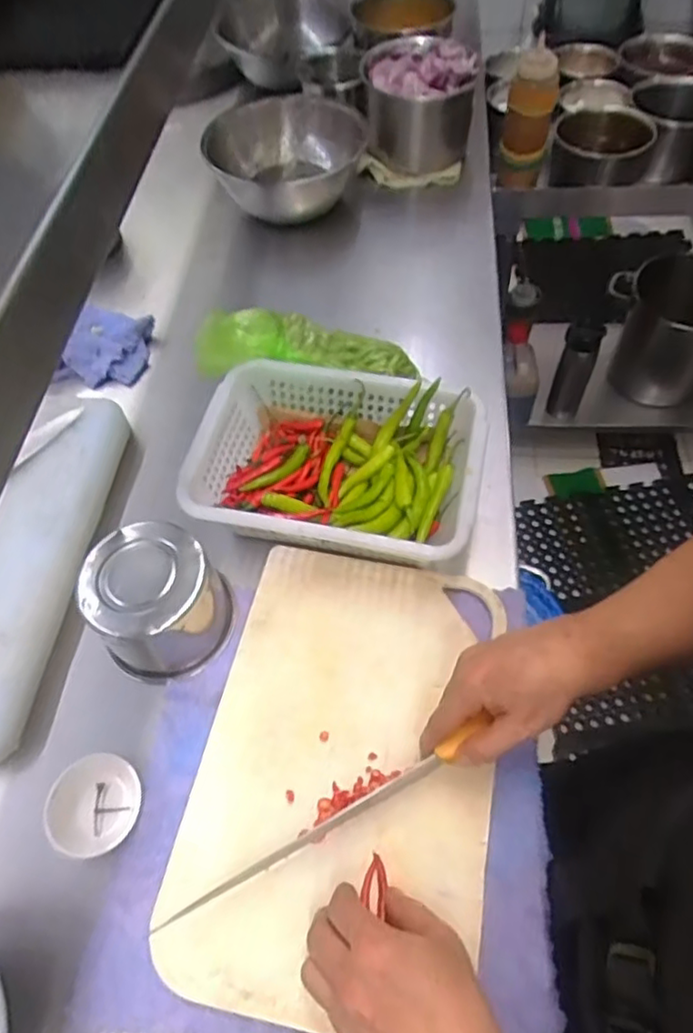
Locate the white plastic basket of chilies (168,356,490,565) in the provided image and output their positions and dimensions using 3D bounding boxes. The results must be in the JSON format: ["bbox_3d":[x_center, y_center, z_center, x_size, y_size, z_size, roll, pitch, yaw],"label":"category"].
[{"bbox_3d":[-0.007,-0.045,0.620,0.260,0.080,0.191,11,59,11],"label":"white plastic basket of chilies"}]

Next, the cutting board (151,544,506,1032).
[{"bbox_3d":[0.001,0.192,0.513,0.226,0.022,0.345,9,60,7],"label":"cutting board"}]

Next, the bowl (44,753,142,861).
[{"bbox_3d":[-0.199,0.226,0.500,0.063,0.025,0.071,15,60,13],"label":"bowl"}]

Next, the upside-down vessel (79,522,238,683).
[{"bbox_3d":[-0.163,0.071,0.549,0.109,0.083,0.108,-2,58,3],"label":"upside-down vessel"}]

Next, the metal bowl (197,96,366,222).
[{"bbox_3d":[-0.082,-0.490,0.890,0.193,0.123,0.193,-2,58,3],"label":"metal bowl"}]

